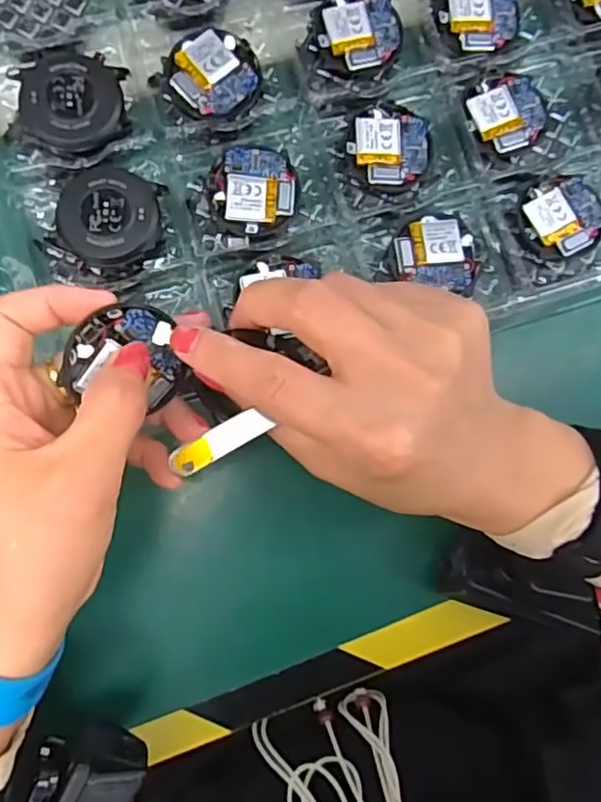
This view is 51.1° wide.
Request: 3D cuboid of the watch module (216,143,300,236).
[{"bbox_3d":[-0.020,-0.097,0.293,0.038,0.009,0.041,4,84,-4],"label":"watch module"}]

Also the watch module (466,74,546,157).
[{"bbox_3d":[0.102,-0.141,0.308,0.038,0.006,0.037,-27,87,-7],"label":"watch module"}]

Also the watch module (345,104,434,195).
[{"bbox_3d":[0.043,-0.121,0.301,0.040,0.007,0.039,5,84,-4],"label":"watch module"}]

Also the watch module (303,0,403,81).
[{"bbox_3d":[0.027,-0.177,0.305,0.049,0.006,0.038,-38,89,-7],"label":"watch module"}]

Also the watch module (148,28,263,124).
[{"bbox_3d":[-0.041,-0.152,0.296,0.044,0.009,0.042,38,83,0],"label":"watch module"}]

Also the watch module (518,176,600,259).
[{"bbox_3d":[0.127,-0.089,0.303,0.044,0.009,0.037,-23,87,-6],"label":"watch module"}]

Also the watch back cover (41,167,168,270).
[{"bbox_3d":[-0.086,-0.081,0.282,0.046,0.014,0.043,12,84,-3],"label":"watch back cover"}]

